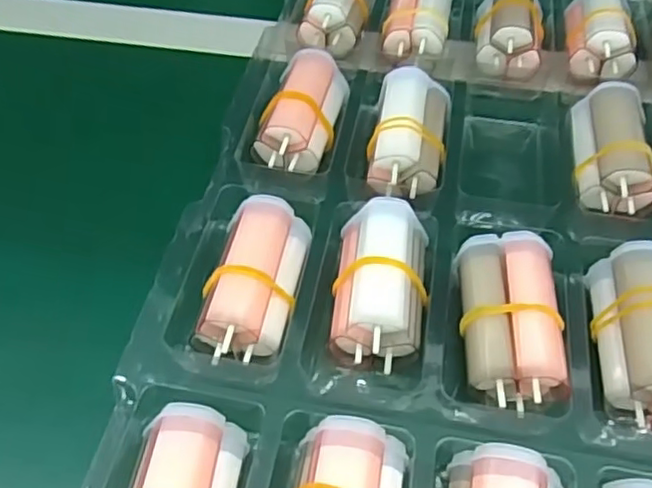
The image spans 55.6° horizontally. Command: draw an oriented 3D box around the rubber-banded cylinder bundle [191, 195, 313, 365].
[{"bbox_3d":[-0.028,0.013,0.251,0.032,0.025,0.065,13,54,11],"label":"rubber-banded cylinder bundle"}]

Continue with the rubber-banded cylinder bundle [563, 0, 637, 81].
[{"bbox_3d":[0.156,-0.126,0.354,0.034,0.024,0.068,8,53,7],"label":"rubber-banded cylinder bundle"}]

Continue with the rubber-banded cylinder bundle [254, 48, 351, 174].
[{"bbox_3d":[-0.010,-0.068,0.311,0.032,0.026,0.065,16,54,13],"label":"rubber-banded cylinder bundle"}]

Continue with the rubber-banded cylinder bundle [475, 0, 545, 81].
[{"bbox_3d":[0.106,-0.126,0.355,0.036,0.024,0.063,9,53,8],"label":"rubber-banded cylinder bundle"}]

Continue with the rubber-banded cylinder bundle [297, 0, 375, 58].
[{"bbox_3d":[0.009,-0.143,0.366,0.034,0.026,0.066,11,53,10],"label":"rubber-banded cylinder bundle"}]

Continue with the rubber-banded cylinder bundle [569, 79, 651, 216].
[{"bbox_3d":[0.138,-0.047,0.296,0.035,0.026,0.065,8,53,7],"label":"rubber-banded cylinder bundle"}]

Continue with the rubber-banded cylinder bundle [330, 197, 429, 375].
[{"bbox_3d":[0.022,0.015,0.251,0.035,0.026,0.070,2,52,3],"label":"rubber-banded cylinder bundle"}]

